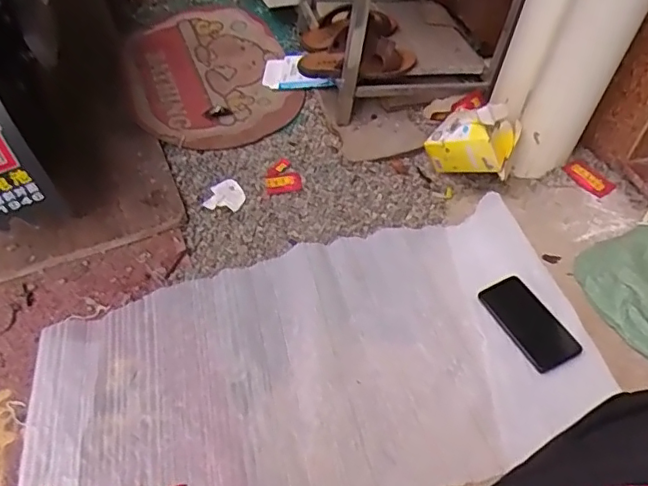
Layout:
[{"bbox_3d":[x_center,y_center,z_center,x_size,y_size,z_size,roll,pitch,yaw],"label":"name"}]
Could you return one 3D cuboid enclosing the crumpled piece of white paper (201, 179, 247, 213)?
[{"bbox_3d":[-0.184,-0.089,1.078,0.068,0.007,0.080,17,56,0],"label":"crumpled piece of white paper"}]

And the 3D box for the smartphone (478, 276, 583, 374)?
[{"bbox_3d":[0.311,0.119,0.869,0.077,0.013,0.163,-29,46,-3],"label":"smartphone"}]

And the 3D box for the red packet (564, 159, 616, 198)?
[{"bbox_3d":[0.484,-0.119,1.042,0.042,0.010,0.097,-24,52,-16],"label":"red packet"}]

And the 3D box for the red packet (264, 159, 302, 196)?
[{"bbox_3d":[-0.082,-0.132,1.109,0.070,0.007,0.089,-13,50,-7],"label":"red packet"}]

